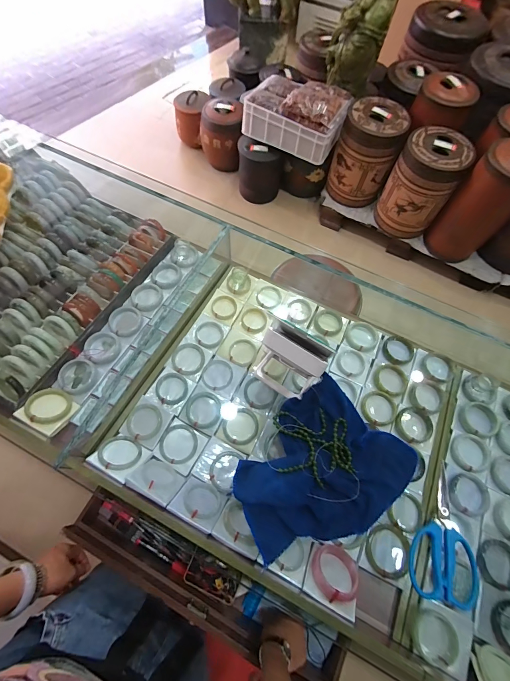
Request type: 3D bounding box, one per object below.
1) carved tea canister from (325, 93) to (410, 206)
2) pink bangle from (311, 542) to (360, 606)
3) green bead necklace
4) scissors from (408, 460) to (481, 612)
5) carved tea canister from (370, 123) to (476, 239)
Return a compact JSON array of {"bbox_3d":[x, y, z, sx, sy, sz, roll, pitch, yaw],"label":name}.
[{"bbox_3d":[0.553,-0.939,1.591,0.289,0.392,0.266,17,67,5],"label":"carved tea canister"},{"bbox_3d":[0.128,0.366,0.496,0.073,0.021,0.077,25,34,-4],"label":"pink bangle"},{"bbox_3d":[0.095,0.167,0.502,0.118,0.018,0.110,-2,67,-4],"label":"green bead necklace"},{"bbox_3d":[0.285,0.290,0.472,0.101,0.020,0.175,14,67,3],"label":"scissors"},{"bbox_3d":[0.797,-0.748,1.524,0.298,0.404,0.266,24,68,7],"label":"carved tea canister"}]

